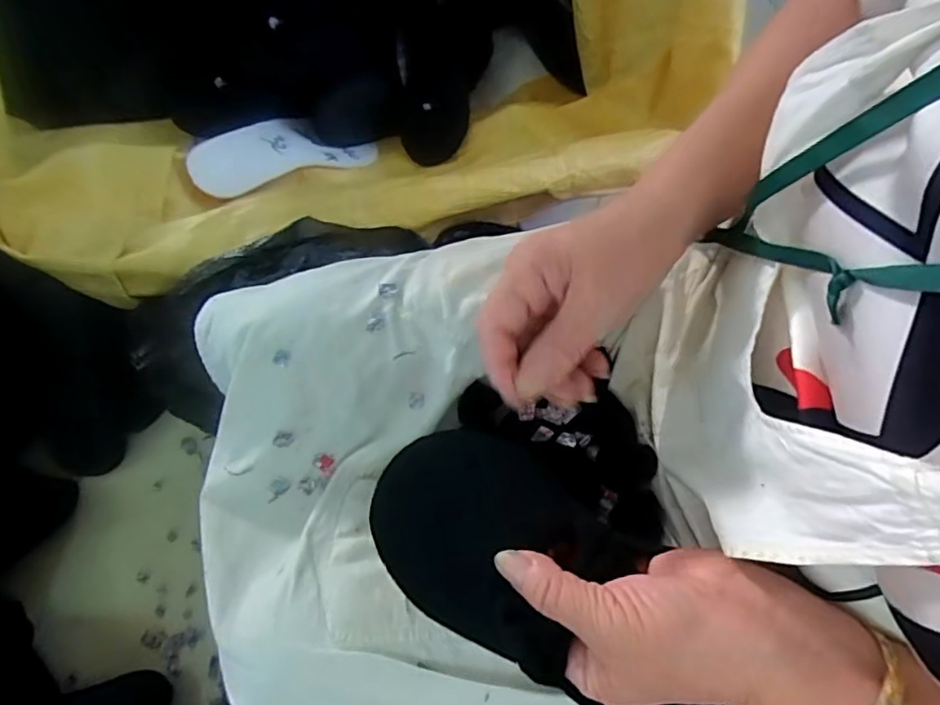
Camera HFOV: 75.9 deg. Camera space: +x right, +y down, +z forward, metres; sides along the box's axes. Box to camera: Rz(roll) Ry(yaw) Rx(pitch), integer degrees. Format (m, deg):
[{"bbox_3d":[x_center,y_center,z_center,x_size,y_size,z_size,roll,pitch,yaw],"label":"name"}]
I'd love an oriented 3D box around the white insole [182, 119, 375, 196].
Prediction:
[{"bbox_3d":[-0.240,-0.265,0.794,0.249,0.014,0.086,-27,89,-37],"label":"white insole"}]

